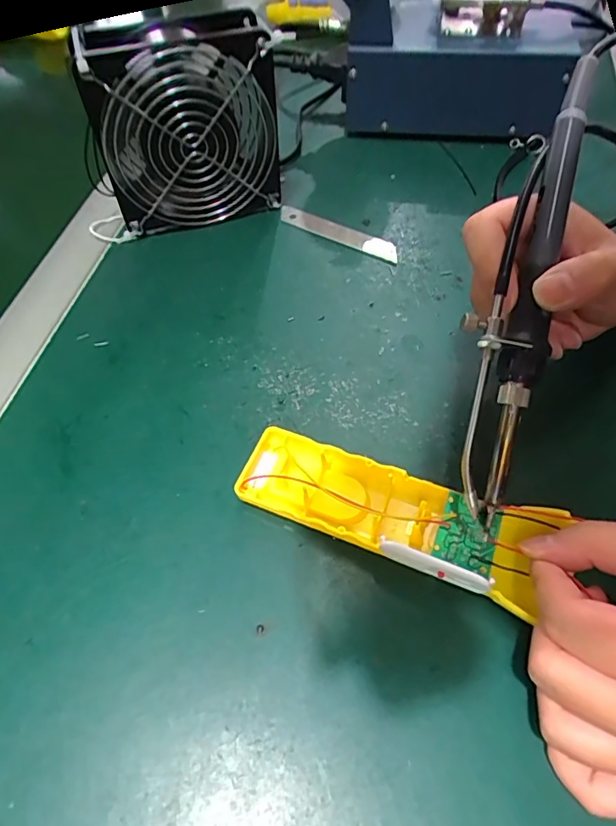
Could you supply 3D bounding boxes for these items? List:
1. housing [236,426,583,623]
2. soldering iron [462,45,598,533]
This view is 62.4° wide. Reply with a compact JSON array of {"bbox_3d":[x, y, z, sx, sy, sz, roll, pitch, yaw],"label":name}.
[{"bbox_3d":[0.038,0.046,0.249,0.146,0.026,0.048,17,58,21],"label":"housing"},{"bbox_3d":[0.092,-0.056,0.223,0.031,0.016,0.205,13,88,10],"label":"soldering iron"}]

